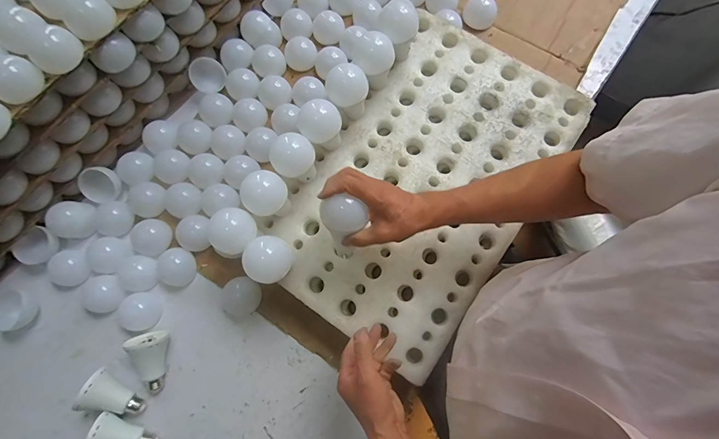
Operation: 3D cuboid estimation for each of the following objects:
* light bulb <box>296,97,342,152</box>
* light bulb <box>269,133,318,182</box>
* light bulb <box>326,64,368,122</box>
[{"bbox_3d":[-0.062,-0.146,0.550,0.062,0.079,0.067,0,77,1],"label":"light bulb"},{"bbox_3d":[-0.100,-0.091,0.539,0.063,0.076,0.061,0,77,1],"label":"light bulb"},{"bbox_3d":[-0.020,-0.206,0.559,0.064,0.078,0.061,0,77,1],"label":"light bulb"}]

